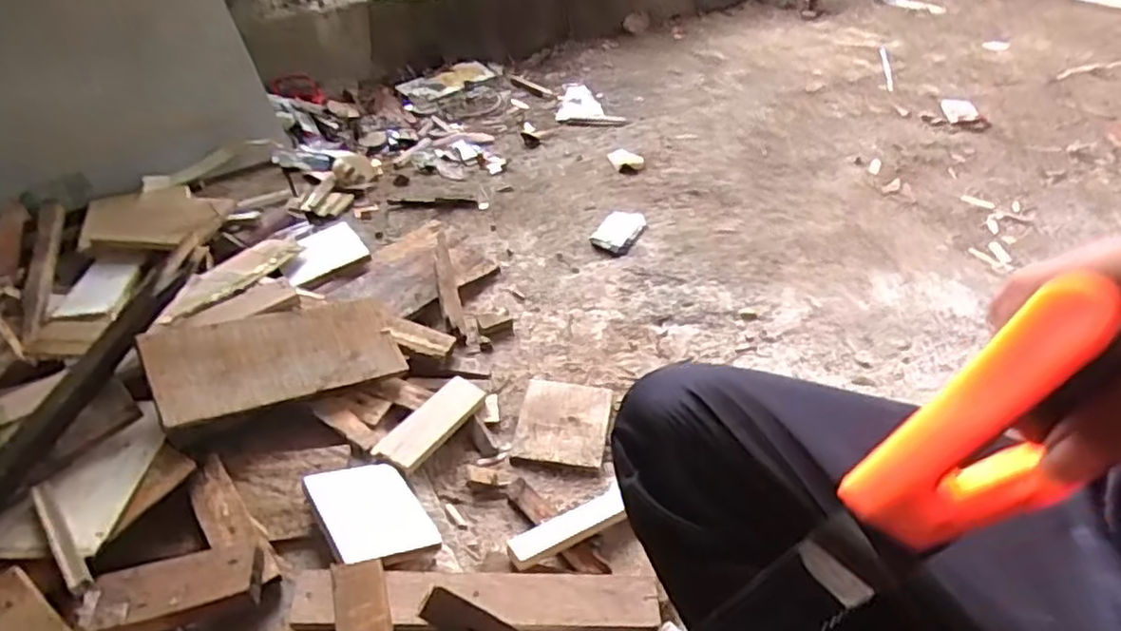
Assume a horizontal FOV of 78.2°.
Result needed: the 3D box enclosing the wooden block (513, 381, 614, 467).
[{"bbox_3d":[0.005,0.137,0.914,0.115,0.014,0.129,4,38,8],"label":"wooden block"}]

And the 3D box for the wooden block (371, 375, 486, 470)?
[{"bbox_3d":[-0.159,0.133,0.868,0.057,0.014,0.162,32,38,10],"label":"wooden block"}]

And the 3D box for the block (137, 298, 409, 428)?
[{"bbox_3d":[-0.344,0.047,0.859,0.289,0.015,0.123,-13,64,-40],"label":"block"}]

